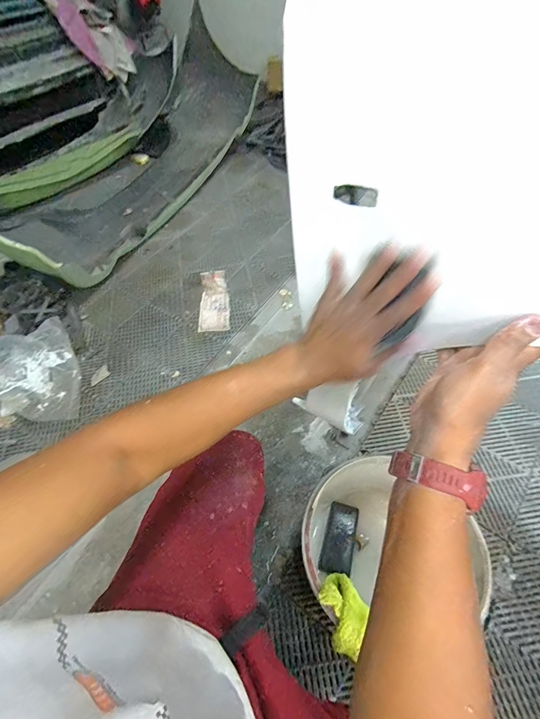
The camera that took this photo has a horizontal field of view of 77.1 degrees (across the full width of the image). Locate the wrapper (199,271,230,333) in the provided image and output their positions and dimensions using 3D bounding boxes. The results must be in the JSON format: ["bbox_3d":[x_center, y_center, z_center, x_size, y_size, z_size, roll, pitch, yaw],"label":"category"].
[{"bbox_3d":[-0.218,-0.242,1.335,0.113,0.013,0.328,-6,55,-1],"label":"wrapper"}]

